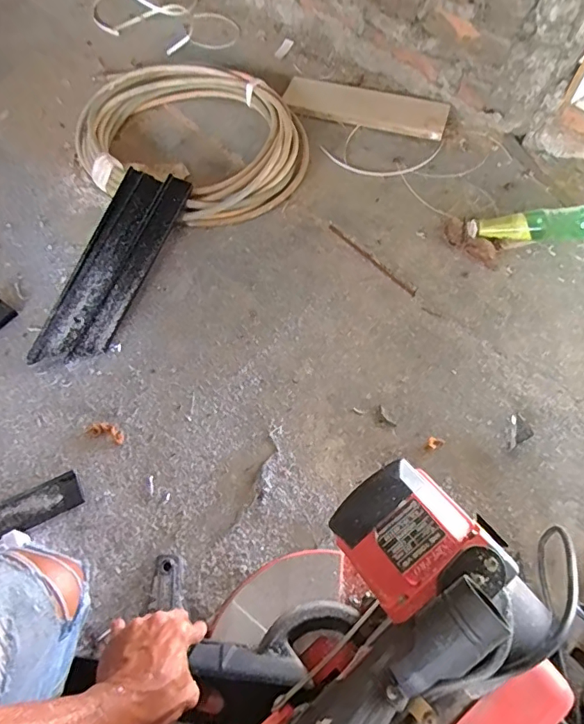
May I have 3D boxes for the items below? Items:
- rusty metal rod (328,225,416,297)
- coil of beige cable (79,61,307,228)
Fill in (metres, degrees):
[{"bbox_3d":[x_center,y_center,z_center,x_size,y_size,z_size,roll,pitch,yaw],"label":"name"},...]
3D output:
[{"bbox_3d":[0.145,-0.189,0.893,0.013,0.004,0.209,-41,71,-18],"label":"rusty metal rod"},{"bbox_3d":[-0.209,-0.454,0.987,0.403,0.076,0.442,0,64,-1],"label":"coil of beige cable"}]

